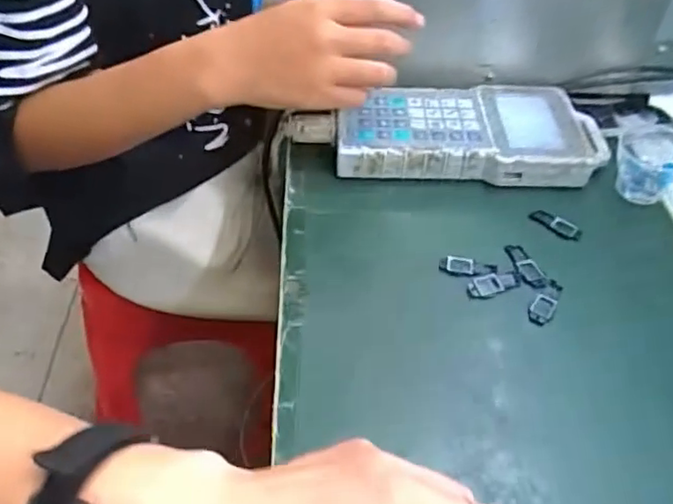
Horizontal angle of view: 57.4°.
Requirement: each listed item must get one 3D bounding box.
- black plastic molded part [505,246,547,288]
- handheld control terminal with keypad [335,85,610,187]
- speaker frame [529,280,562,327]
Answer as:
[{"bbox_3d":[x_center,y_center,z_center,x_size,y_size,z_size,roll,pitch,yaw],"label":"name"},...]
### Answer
[{"bbox_3d":[0.137,0.010,0.443,0.016,0.004,0.041,-13,49,-16],"label":"black plastic molded part"},{"bbox_3d":[0.115,-0.102,0.527,0.222,0.035,0.105,5,47,0],"label":"handheld control terminal with keypad"},{"bbox_3d":[0.145,0.035,0.421,0.015,0.004,0.039,34,53,25],"label":"speaker frame"}]

